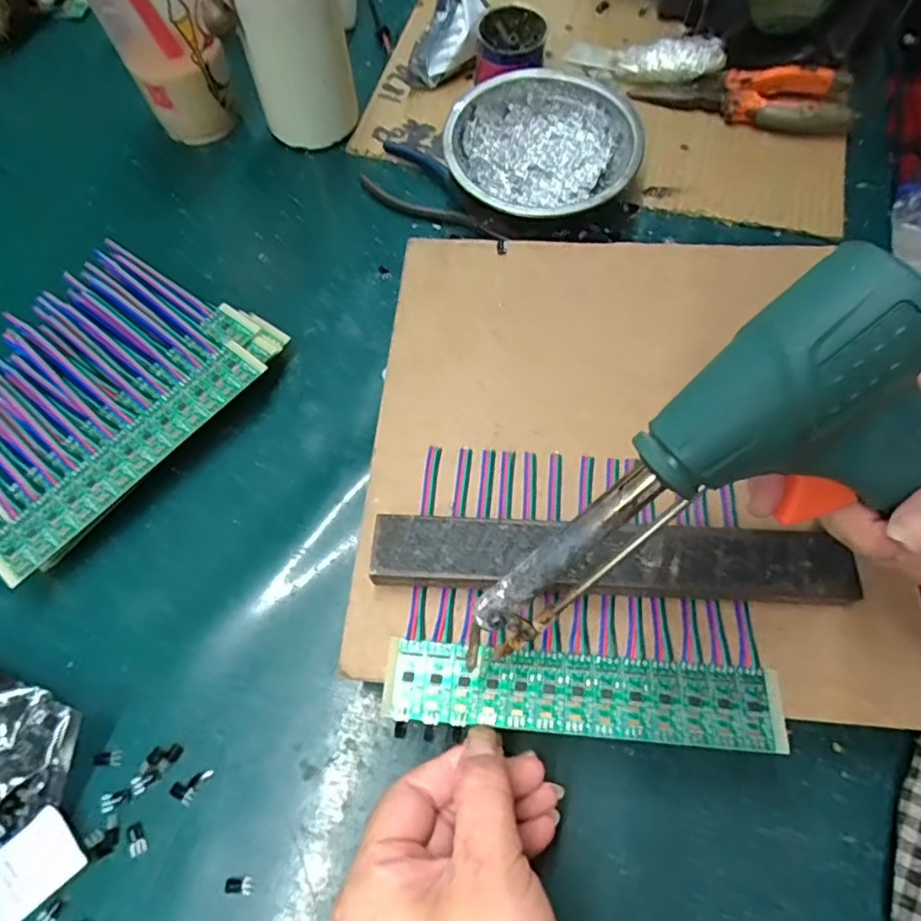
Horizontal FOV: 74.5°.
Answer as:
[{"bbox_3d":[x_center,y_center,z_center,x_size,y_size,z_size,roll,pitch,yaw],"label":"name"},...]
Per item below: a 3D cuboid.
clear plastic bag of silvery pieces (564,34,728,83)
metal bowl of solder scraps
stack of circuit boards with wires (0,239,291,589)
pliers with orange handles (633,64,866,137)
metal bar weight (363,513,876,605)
[{"bbox_3d":[0.138,-0.311,0.466,0.120,0.021,0.033,16,65,22],"label":"clear plastic bag of silvery pieces"},{"bbox_3d":[0.055,-0.206,0.416,0.125,0.048,0.123,0,64,0],"label":"metal bowl of solder scraps"},{"bbox_3d":[-0.215,-0.042,0.355,0.153,0.027,0.179,36,69,16],"label":"stack of circuit boards with wires"},{"bbox_3d":[0.213,-0.268,0.448,0.152,0.023,0.049,2,64,1],"label":"pliers with orange handles"},{"bbox_3d":[0.064,0.044,0.272,0.204,0.021,0.031,3,64,1],"label":"metal bar weight"}]

